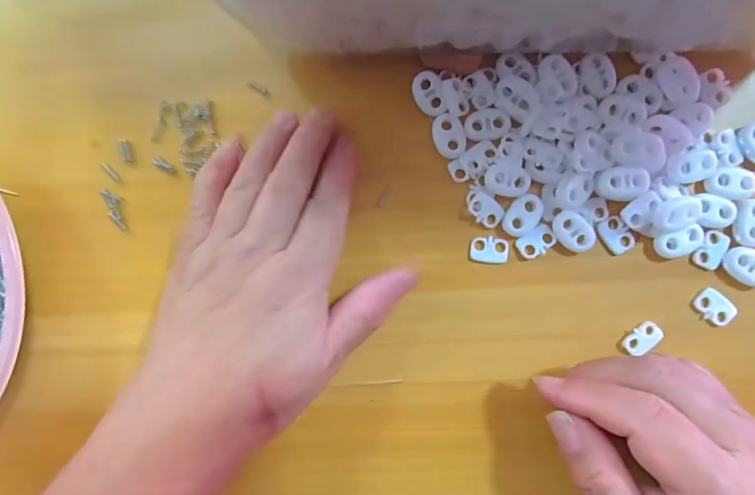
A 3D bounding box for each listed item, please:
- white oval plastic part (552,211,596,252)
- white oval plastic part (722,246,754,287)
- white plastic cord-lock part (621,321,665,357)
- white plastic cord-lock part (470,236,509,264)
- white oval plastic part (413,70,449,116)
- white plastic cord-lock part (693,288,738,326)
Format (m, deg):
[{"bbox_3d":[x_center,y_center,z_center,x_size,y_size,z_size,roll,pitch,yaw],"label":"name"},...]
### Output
[{"bbox_3d":[0.095,-0.008,0.208,0.015,0.006,0.022,-37,88,2],"label":"white oval plastic part"},{"bbox_3d":[0.175,0.009,0.202,0.021,0.005,0.015,33,91,3],"label":"white oval plastic part"},{"bbox_3d":[0.129,0.044,0.210,0.018,0.007,0.011,-41,87,2],"label":"white plastic cord-lock part"},{"bbox_3d":[0.056,0.001,0.213,0.018,0.004,0.012,6,90,3],"label":"white plastic cord-lock part"},{"bbox_3d":[0.025,-0.075,0.210,0.014,0.004,0.022,-21,88,3],"label":"white oval plastic part"},{"bbox_3d":[0.162,0.028,0.207,0.018,0.004,0.013,40,92,3],"label":"white plastic cord-lock part"}]

